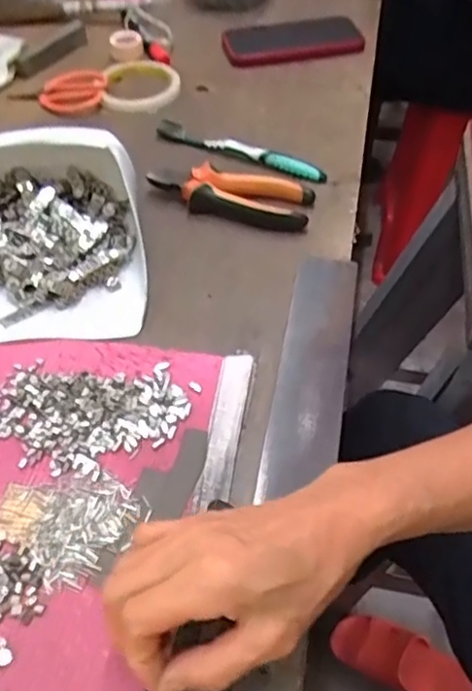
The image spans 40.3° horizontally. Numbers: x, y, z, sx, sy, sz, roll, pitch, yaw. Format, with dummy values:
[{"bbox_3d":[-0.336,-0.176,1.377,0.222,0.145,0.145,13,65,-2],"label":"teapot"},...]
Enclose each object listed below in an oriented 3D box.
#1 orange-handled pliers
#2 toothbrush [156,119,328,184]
[{"bbox_3d":[-0.004,-0.140,0.588,0.148,0.023,0.054,13,51,12],"label":"orange-handled pliers"},{"bbox_3d":[0.004,-0.195,0.642,0.184,0.019,0.011,21,53,18],"label":"toothbrush"}]

